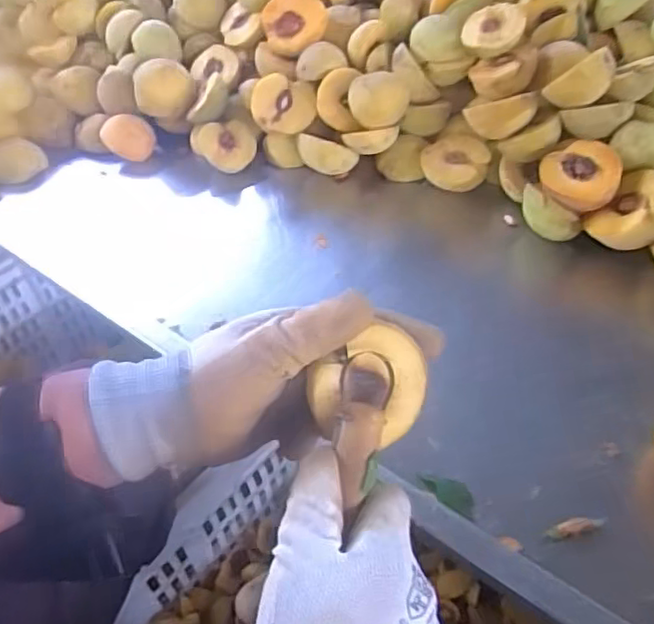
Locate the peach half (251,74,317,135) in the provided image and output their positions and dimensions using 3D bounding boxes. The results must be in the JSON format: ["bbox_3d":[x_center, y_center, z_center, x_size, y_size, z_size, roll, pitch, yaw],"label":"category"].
[{"bbox_3d":[-0.049,-0.236,0.734,0.074,0.035,0.065,15,81,4],"label":"peach half"}]

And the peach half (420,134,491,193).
[{"bbox_3d":[0.142,-0.165,0.701,0.074,0.037,0.061,4,45,7],"label":"peach half"}]

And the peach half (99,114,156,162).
[{"bbox_3d":[-0.251,-0.221,0.809,0.067,0.030,0.055,34,92,-1],"label":"peach half"}]

